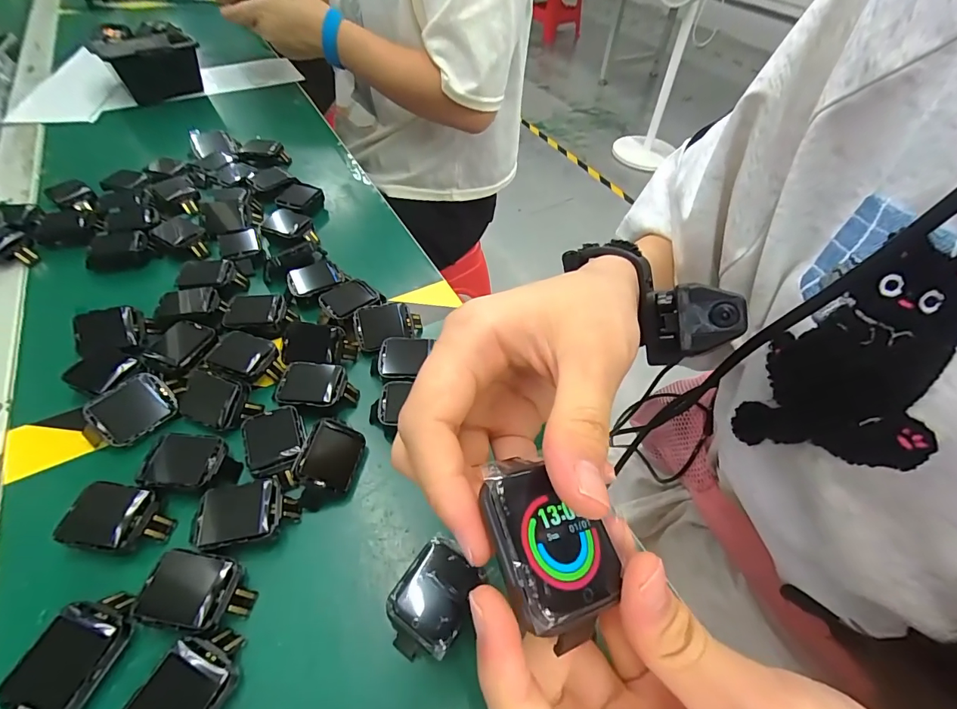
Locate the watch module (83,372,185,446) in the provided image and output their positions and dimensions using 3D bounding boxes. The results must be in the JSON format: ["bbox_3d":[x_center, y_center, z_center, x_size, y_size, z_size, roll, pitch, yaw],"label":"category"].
[{"bbox_3d":[-0.208,0.031,0.264,0.045,0.014,0.032,-40,102,-28],"label":"watch module"}]

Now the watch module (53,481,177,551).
[{"bbox_3d":[-0.186,0.087,0.226,0.045,0.019,0.031,8,51,2],"label":"watch module"}]

